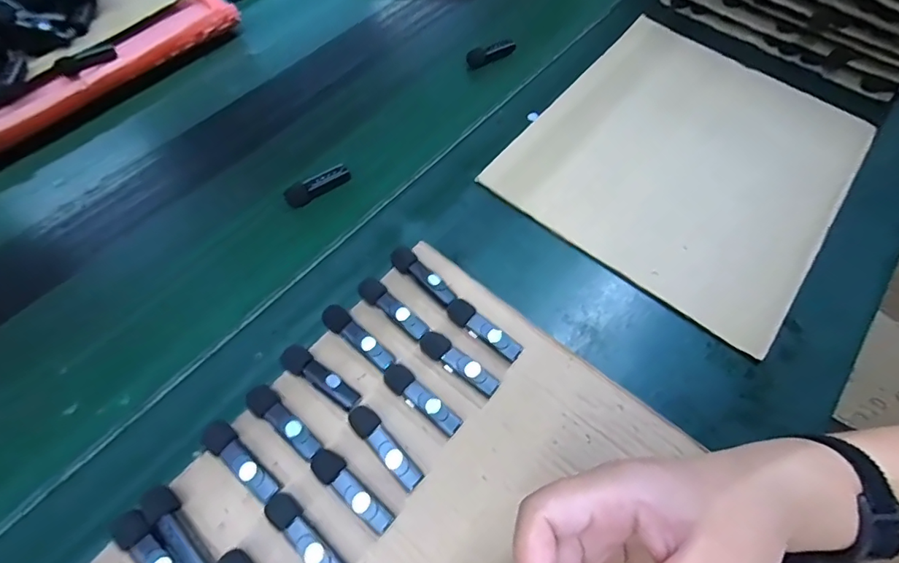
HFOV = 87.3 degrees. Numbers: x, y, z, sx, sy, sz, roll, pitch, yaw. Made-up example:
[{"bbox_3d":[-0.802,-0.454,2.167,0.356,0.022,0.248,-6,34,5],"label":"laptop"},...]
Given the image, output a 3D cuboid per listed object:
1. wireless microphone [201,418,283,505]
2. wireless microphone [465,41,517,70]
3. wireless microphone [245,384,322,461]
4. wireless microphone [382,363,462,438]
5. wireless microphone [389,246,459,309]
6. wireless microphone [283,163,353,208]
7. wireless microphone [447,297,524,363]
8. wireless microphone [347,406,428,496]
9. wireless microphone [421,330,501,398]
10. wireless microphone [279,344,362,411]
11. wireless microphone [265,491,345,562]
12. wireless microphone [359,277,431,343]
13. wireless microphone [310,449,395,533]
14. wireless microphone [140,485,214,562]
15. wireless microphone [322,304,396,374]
[{"bbox_3d":[-0.136,0.117,0.310,0.064,0.018,0.017,37,66,15],"label":"wireless microphone"},{"bbox_3d":[0.051,-0.279,0.577,0.062,0.023,0.020,-27,63,-16],"label":"wireless microphone"},{"bbox_3d":[-0.114,0.097,0.324,0.062,0.017,0.018,41,67,17],"label":"wireless microphone"},{"bbox_3d":[-0.021,0.084,0.335,0.065,0.018,0.018,40,67,17],"label":"wireless microphone"},{"bbox_3d":[-0.020,-0.004,0.382,0.064,0.017,0.019,38,66,16],"label":"wireless microphone"},{"bbox_3d":[-0.130,-0.095,0.467,0.066,0.018,0.015,-31,68,-18],"label":"wireless microphone"},{"bbox_3d":[0.026,0.038,0.361,0.064,0.019,0.017,39,66,16],"label":"wireless microphone"},{"bbox_3d":[-0.043,0.112,0.319,0.017,0.018,0.064,-38,70,-21],"label":"wireless microphone"},{"bbox_3d":[0.007,0.061,0.348,0.066,0.018,0.017,36,65,15],"label":"wireless microphone"},{"bbox_3d":[-0.092,0.069,0.339,0.065,0.018,0.018,32,65,13],"label":"wireless microphone"},{"bbox_3d":[-0.088,0.159,0.291,0.064,0.020,0.016,41,67,17],"label":"wireless microphone"},{"bbox_3d":[-0.044,0.022,0.368,0.064,0.016,0.017,37,66,15],"label":"wireless microphone"},{"bbox_3d":[-0.063,0.135,0.307,0.065,0.018,0.017,37,66,15],"label":"wireless microphone"},{"bbox_3d":[-0.166,0.153,0.286,0.016,0.011,0.063,-36,70,-20],"label":"wireless microphone"},{"bbox_3d":[-0.068,0.043,0.354,0.063,0.019,0.017,37,66,15],"label":"wireless microphone"}]

